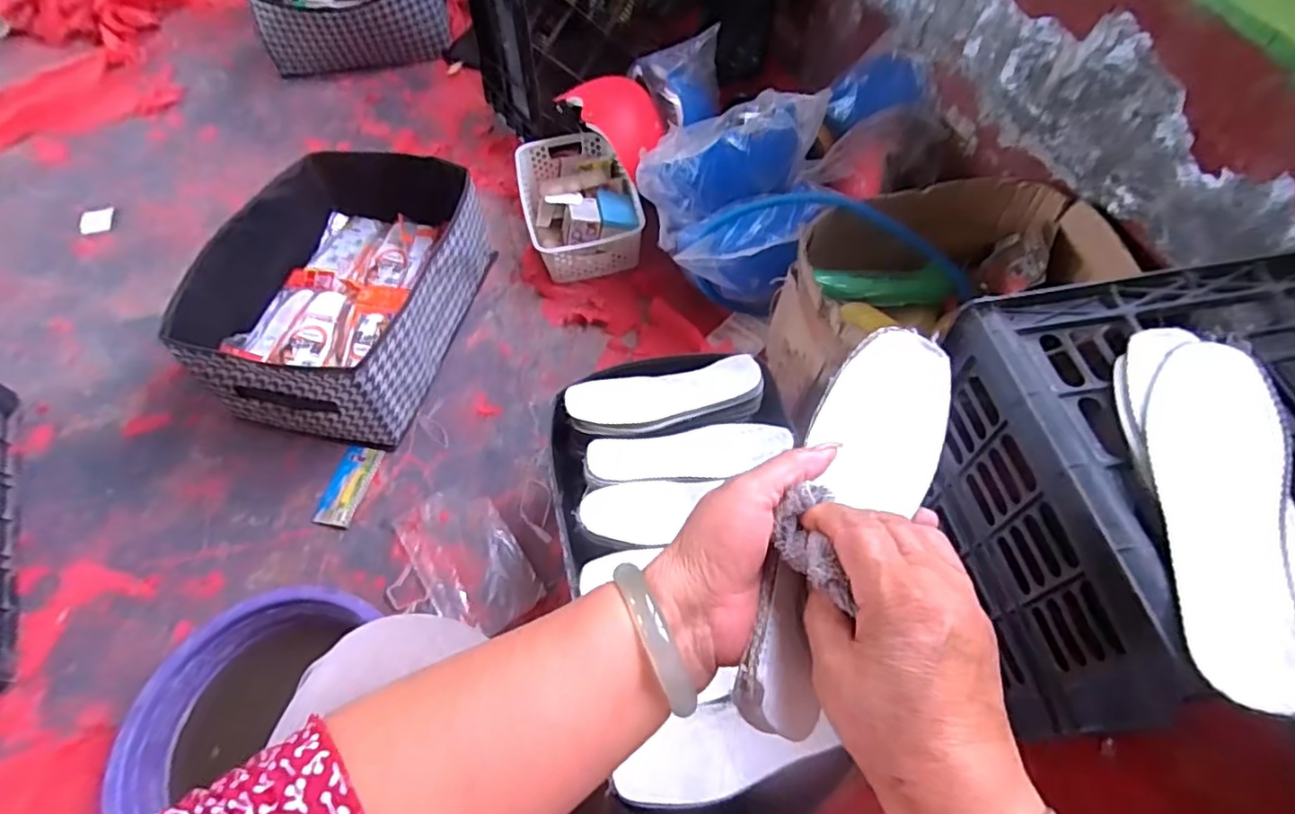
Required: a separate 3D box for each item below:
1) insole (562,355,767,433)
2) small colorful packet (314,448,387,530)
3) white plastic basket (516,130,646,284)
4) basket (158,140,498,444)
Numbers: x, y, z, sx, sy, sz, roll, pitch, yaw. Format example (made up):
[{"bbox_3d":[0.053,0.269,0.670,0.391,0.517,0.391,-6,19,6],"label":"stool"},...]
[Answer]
[{"bbox_3d":[0.023,-0.010,0.746,0.229,0.019,0.072,-10,68,-6],"label":"insole"},{"bbox_3d":[-0.423,0.111,0.890,0.055,0.013,0.121,11,61,9],"label":"small colorful packet"},{"bbox_3d":[-0.122,-0.376,1.134,0.197,0.090,0.302,-15,59,-8],"label":"white plastic basket"},{"bbox_3d":[-0.451,-0.189,0.973,0.324,0.181,0.459,12,59,8],"label":"basket"}]

